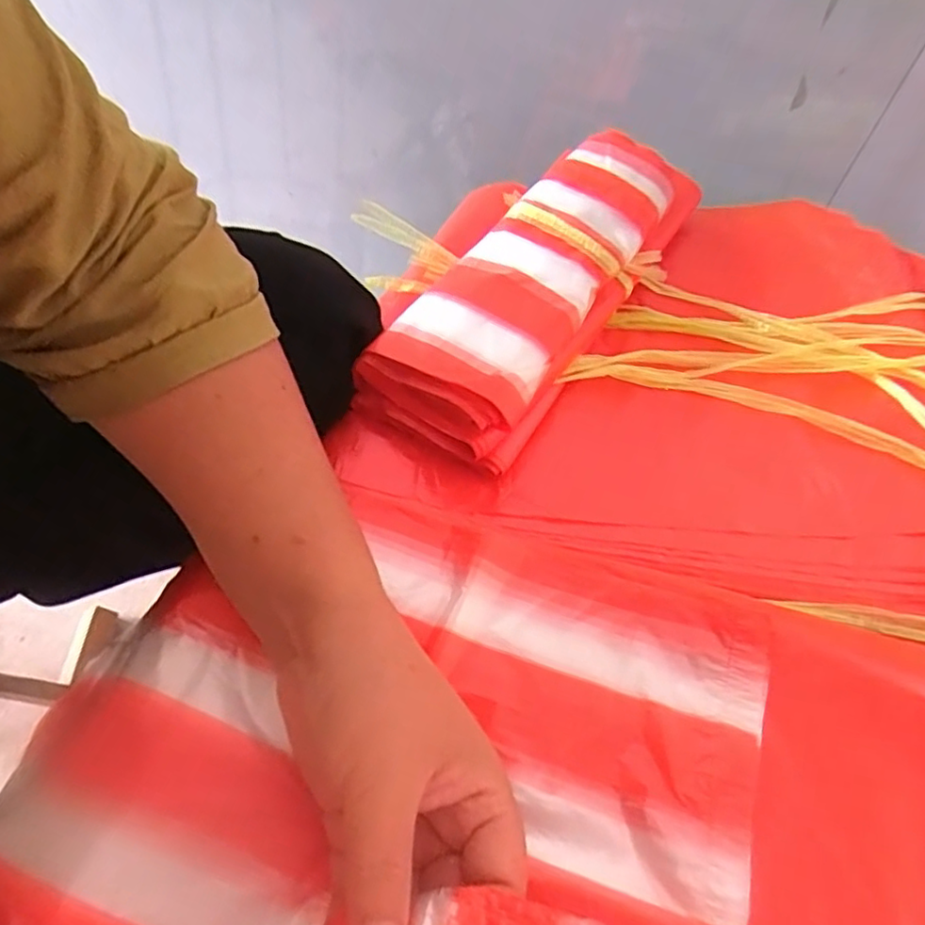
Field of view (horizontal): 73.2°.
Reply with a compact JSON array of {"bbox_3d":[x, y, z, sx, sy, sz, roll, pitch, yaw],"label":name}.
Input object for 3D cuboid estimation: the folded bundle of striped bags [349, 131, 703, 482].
[{"bbox_3d":[0.071,-0.145,0.458,0.102,0.057,0.340,32,57,15],"label":"folded bundle of striped bags"}]

